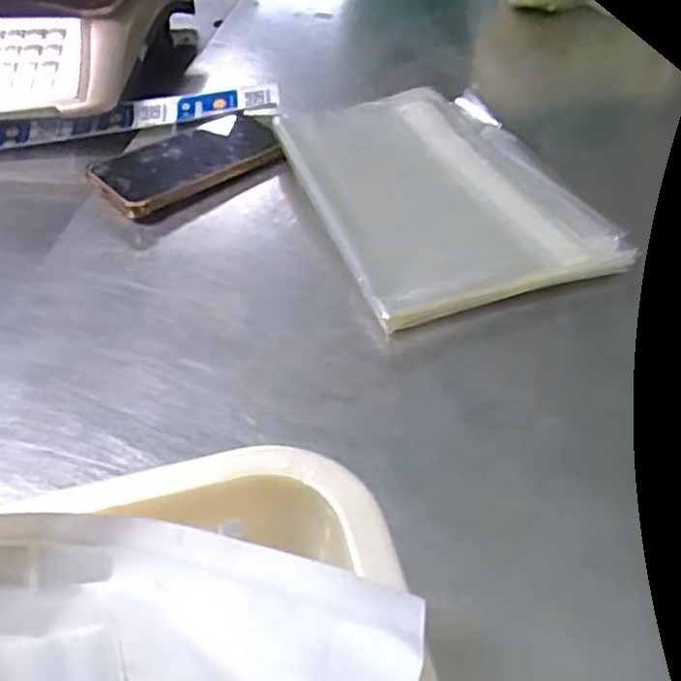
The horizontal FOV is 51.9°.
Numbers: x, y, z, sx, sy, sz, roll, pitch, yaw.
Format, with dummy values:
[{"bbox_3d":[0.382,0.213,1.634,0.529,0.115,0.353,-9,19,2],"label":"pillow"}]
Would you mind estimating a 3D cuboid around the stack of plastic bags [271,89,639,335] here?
[{"bbox_3d":[0.076,-0.123,0.537,0.194,0.021,0.267,-17,45,-10],"label":"stack of plastic bags"}]

